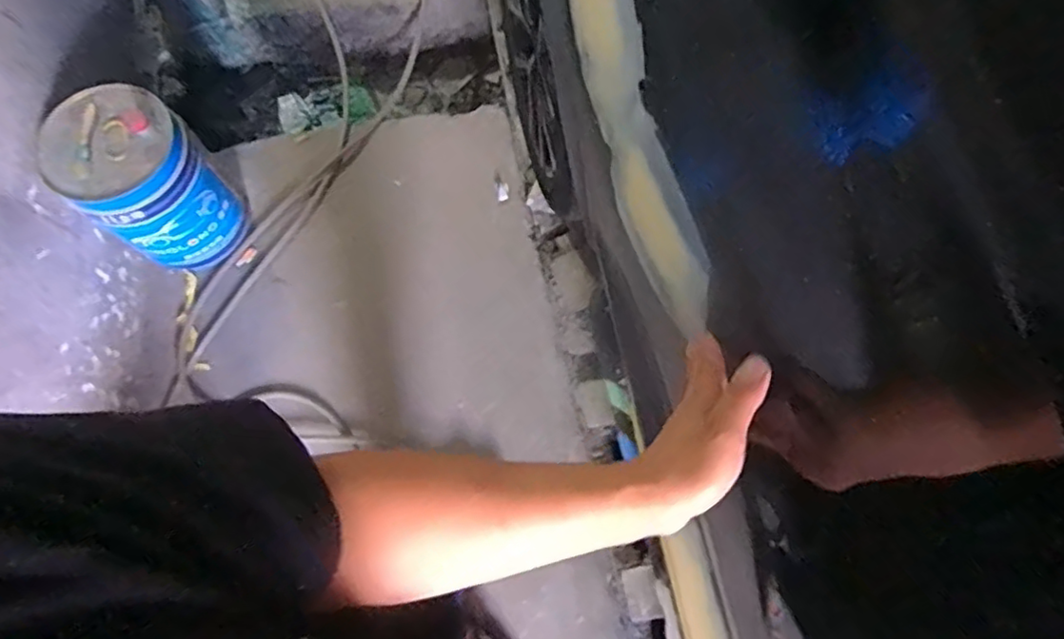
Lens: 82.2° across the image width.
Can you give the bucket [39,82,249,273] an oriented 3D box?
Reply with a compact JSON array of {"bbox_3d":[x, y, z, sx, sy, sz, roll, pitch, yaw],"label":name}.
[{"bbox_3d":[-0.818,-0.297,1.325,0.258,0.374,0.250,0,74,2],"label":"bucket"}]

